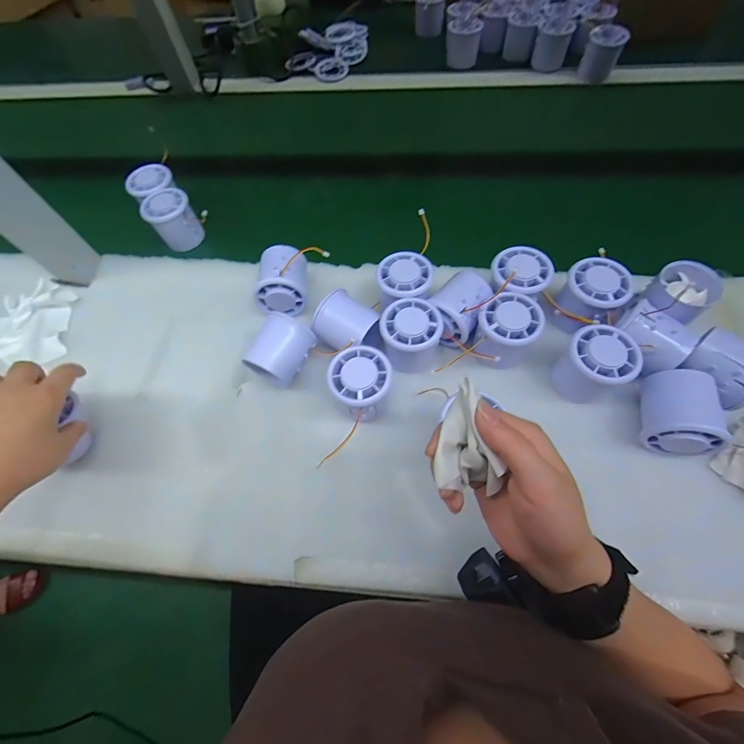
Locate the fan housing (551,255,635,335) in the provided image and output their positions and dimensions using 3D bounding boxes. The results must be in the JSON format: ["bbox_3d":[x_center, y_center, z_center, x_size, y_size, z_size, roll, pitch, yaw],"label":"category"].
[{"bbox_3d":[0.211,-0.074,0.359,0.051,0.055,0.055,-2,63,3],"label":"fan housing"}]

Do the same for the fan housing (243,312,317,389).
[{"bbox_3d":[-0.087,-0.019,0.359,0.043,0.057,0.059,28,69,15],"label":"fan housing"}]

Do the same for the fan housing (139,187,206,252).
[{"bbox_3d":[-0.254,-0.197,0.469,0.054,0.048,0.063,-35,66,-13],"label":"fan housing"}]

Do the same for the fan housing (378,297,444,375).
[{"bbox_3d":[0.037,-0.032,0.358,0.058,0.057,0.058,-14,65,-3],"label":"fan housing"}]

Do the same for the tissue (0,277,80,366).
[{"bbox_3d":[-0.397,-0.058,0.424,0.097,0.011,0.107,-7,63,1],"label":"tissue"}]

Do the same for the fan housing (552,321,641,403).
[{"bbox_3d":[0.198,-0.005,0.335,0.053,0.060,0.055,-2,63,3],"label":"fan housing"}]

